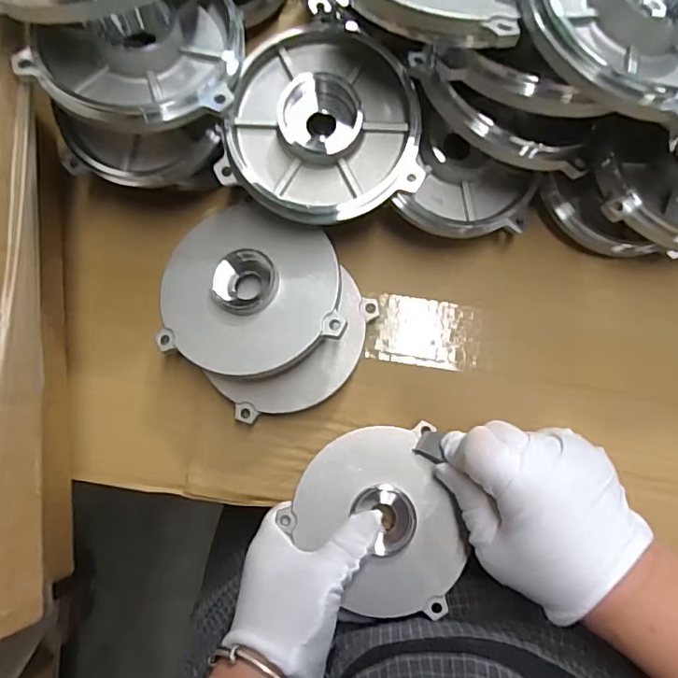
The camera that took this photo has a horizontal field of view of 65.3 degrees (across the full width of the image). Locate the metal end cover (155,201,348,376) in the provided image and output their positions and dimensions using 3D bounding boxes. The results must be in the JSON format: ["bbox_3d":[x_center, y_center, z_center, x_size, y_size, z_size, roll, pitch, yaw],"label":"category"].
[{"bbox_3d":[-0.056,-0.033,0.326,0.111,0.020,0.106,-8,82,3],"label":"metal end cover"}]

